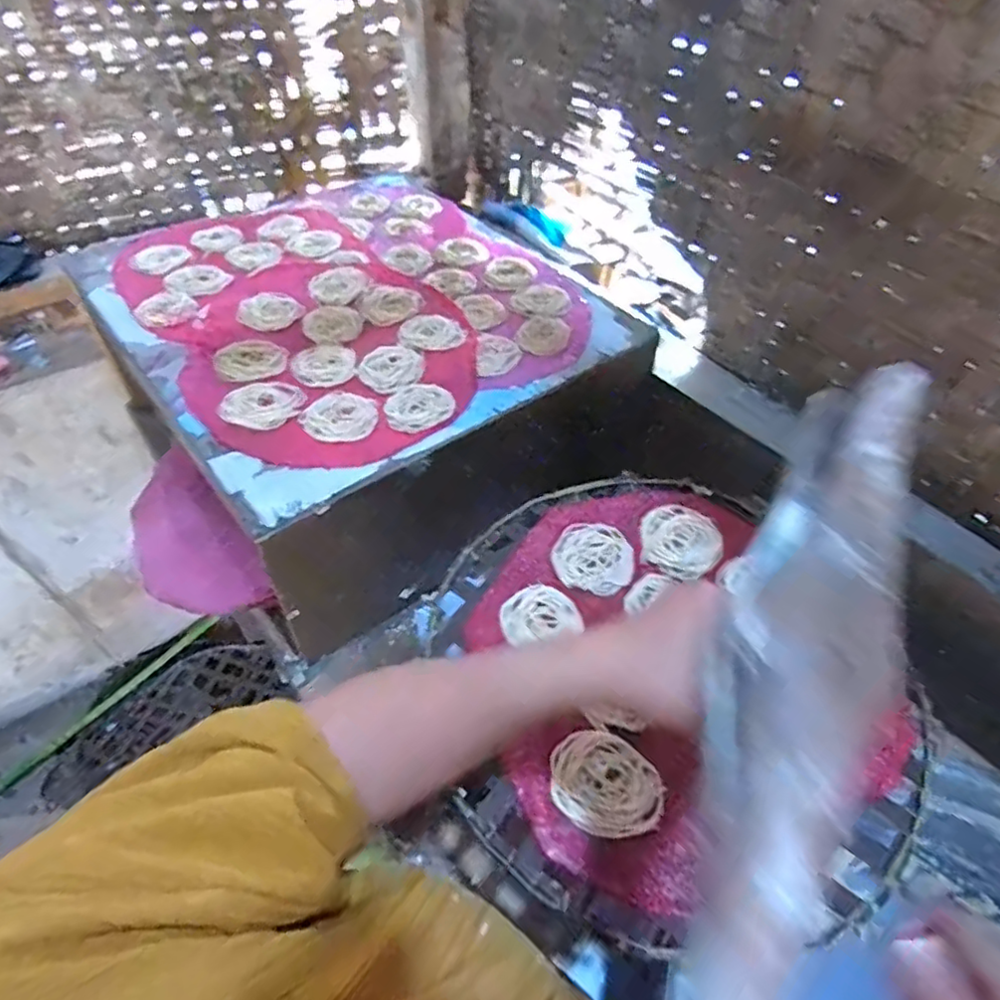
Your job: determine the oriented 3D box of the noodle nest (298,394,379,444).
[{"bbox_3d":[-0.161,-0.085,0.642,0.070,0.004,0.073,1,48,-1],"label":"noodle nest"}]

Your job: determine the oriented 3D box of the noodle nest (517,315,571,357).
[{"bbox_3d":[0.054,-0.198,0.752,0.057,0.008,0.081,19,51,15],"label":"noodle nest"}]

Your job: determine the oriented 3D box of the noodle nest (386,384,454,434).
[{"bbox_3d":[-0.086,-0.097,0.658,0.072,0.007,0.061,-29,55,-25],"label":"noodle nest"}]

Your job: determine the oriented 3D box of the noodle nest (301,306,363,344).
[{"bbox_3d":[-0.199,-0.210,0.753,0.069,0.005,0.071,-15,51,-15],"label":"noodle nest"}]

